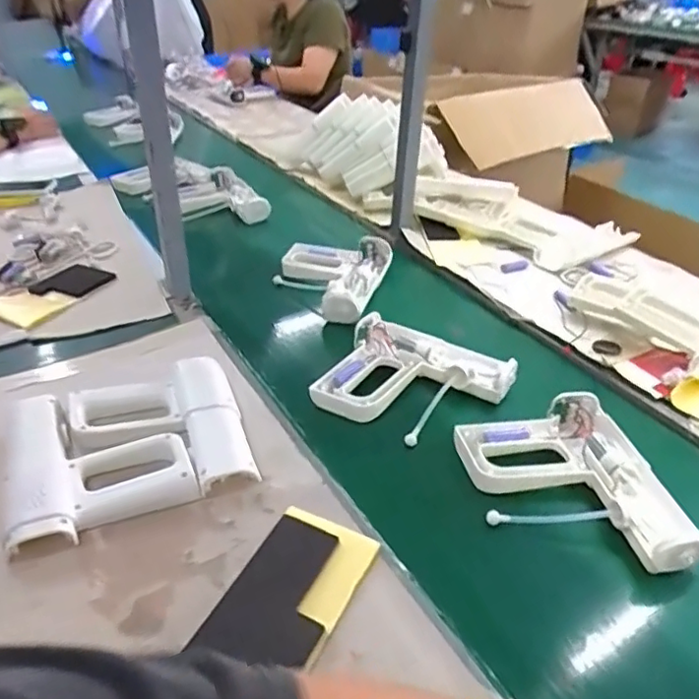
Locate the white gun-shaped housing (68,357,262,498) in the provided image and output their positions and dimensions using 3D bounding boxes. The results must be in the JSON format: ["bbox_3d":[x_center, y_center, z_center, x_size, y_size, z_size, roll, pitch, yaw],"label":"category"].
[{"bbox_3d":[-0.206,0.091,0.664,0.170,0.033,0.196,-15,38,-22],"label":"white gun-shaped housing"}]

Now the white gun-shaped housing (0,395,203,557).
[{"bbox_3d":[-0.273,0.109,0.641,0.173,0.035,0.195,-16,38,-22],"label":"white gun-shaped housing"}]

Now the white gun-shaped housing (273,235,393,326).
[{"bbox_3d":[-0.038,-0.121,0.985,0.170,0.044,0.212,10,36,13],"label":"white gun-shaped housing"}]

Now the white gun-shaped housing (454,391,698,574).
[{"bbox_3d":[0.228,0.139,0.622,0.186,0.041,0.216,-8,37,-11],"label":"white gun-shaped housing"}]

